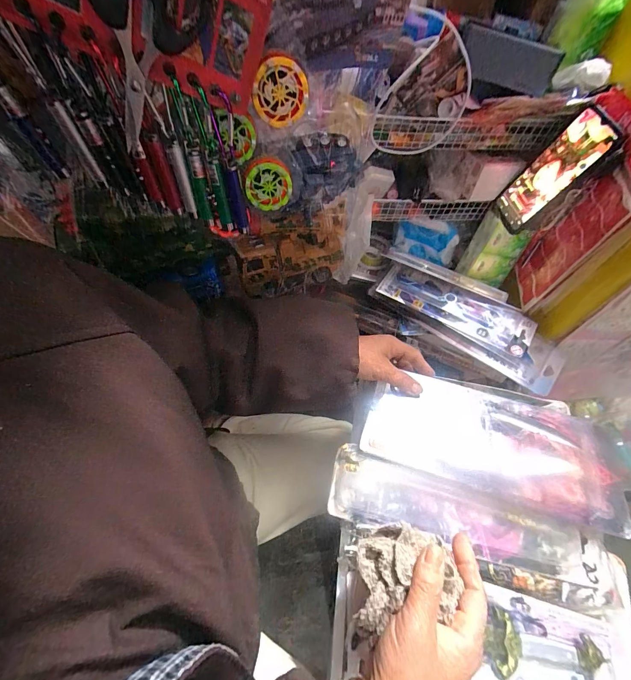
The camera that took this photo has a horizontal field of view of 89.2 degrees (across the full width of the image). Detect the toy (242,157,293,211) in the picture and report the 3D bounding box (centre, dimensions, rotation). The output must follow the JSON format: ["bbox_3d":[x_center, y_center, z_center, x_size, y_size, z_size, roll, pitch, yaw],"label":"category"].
[{"bbox_3d":[-0.043,-0.141,0.291,0.041,0.041,0.013,-9,62,-5],"label":"toy"}]

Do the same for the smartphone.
[{"bbox_3d":[0.337,-0.236,0.465,0.011,0.161,0.072,-6,67,-26],"label":"smartphone"}]

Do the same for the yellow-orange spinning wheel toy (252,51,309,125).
[{"bbox_3d":[-0.026,-0.183,0.235,0.039,0.044,0.007,-8,62,-4],"label":"yellow-orange spinning wheel toy"}]

